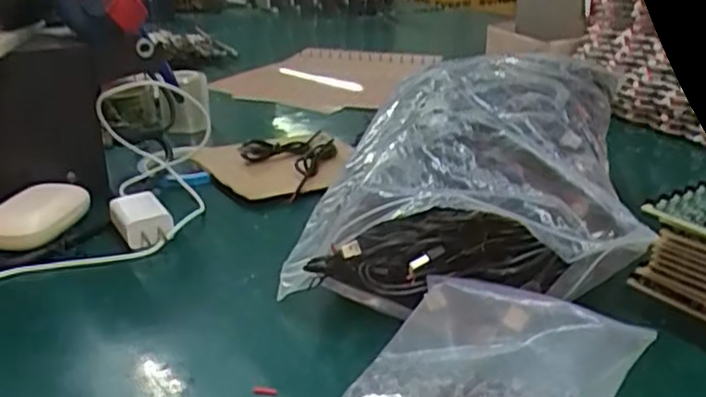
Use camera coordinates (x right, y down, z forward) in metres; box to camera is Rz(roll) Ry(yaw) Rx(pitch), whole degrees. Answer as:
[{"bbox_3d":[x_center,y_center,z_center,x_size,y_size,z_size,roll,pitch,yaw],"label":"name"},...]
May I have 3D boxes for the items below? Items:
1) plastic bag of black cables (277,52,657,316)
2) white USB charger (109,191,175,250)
[{"bbox_3d":[0.087,-0.025,0.500,0.217,0.119,0.272,4,24,12],"label":"plastic bag of black cables"},{"bbox_3d":[-0.167,0.017,0.518,0.038,0.026,0.049,-16,28,-31],"label":"white USB charger"}]

